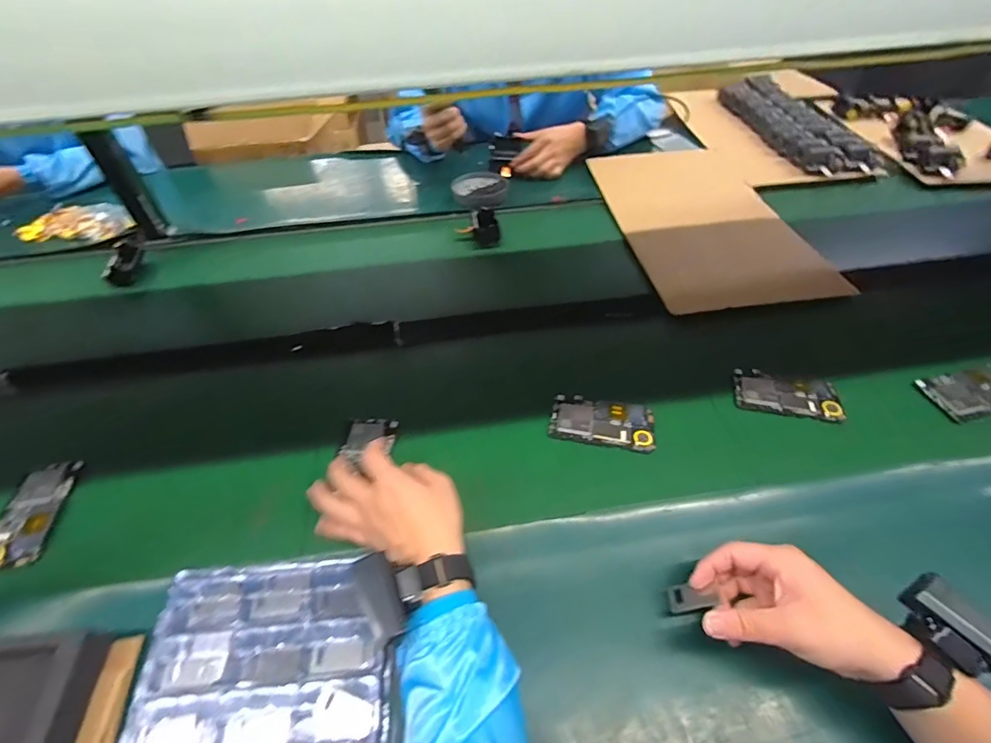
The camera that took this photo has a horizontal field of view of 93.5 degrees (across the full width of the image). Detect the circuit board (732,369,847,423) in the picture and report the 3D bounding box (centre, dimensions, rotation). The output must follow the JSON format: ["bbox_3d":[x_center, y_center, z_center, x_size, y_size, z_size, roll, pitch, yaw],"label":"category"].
[{"bbox_3d":[0.372,0.030,0.596,0.122,0.010,0.064,9,48,13],"label":"circuit board"}]

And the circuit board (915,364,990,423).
[{"bbox_3d":[0.606,0.025,0.587,0.110,0.013,0.067,-10,46,-4],"label":"circuit board"}]

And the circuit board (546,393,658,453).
[{"bbox_3d":[0.132,0.062,0.579,0.124,0.008,0.064,9,54,11],"label":"circuit board"}]

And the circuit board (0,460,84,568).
[{"bbox_3d":[-0.524,0.159,0.523,0.064,0.010,0.122,-8,46,-3],"label":"circuit board"}]

